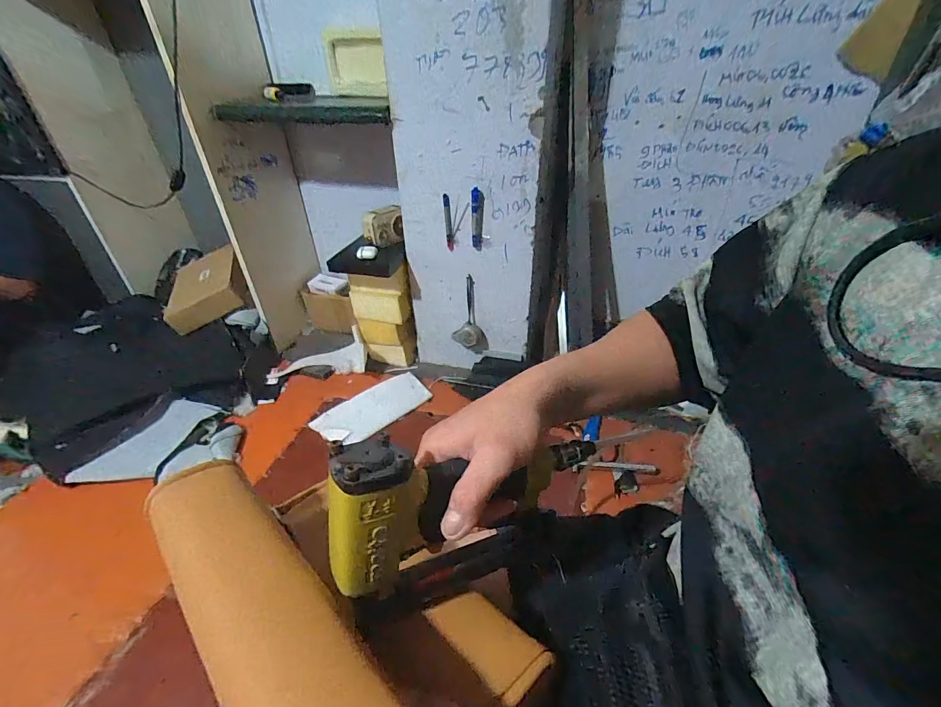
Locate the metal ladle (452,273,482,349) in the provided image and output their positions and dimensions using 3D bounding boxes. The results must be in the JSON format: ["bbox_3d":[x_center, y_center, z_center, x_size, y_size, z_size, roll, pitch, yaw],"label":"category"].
[{"bbox_3d":[-0.009,-0.103,1.075,0.074,0.192,0.030,-5,35,-6],"label":"metal ladle"}]

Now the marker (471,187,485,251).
[{"bbox_3d":[0.016,-0.299,0.933,0.027,0.131,0.015,2,35,3],"label":"marker"}]

